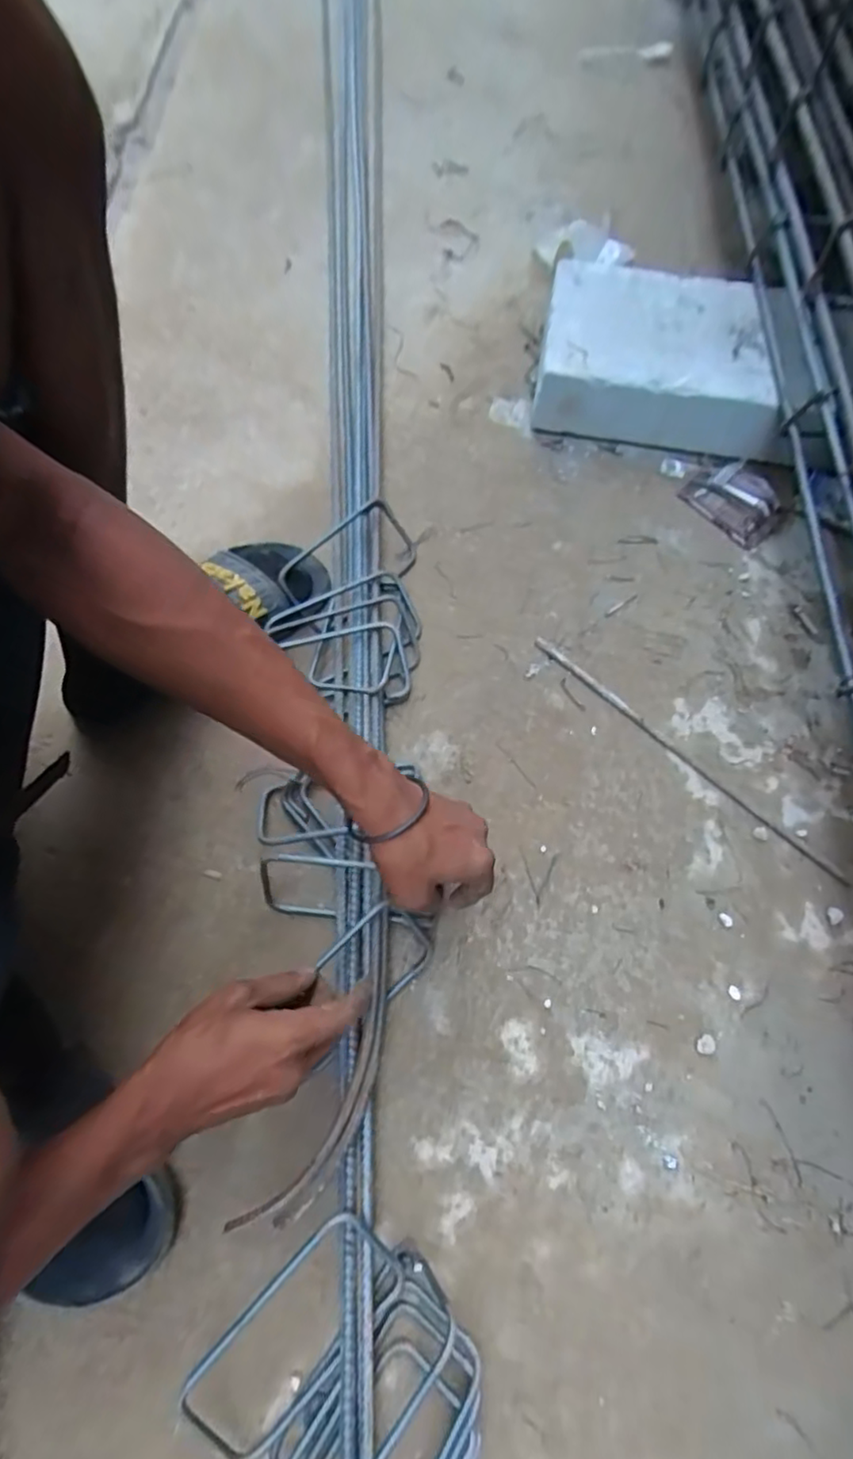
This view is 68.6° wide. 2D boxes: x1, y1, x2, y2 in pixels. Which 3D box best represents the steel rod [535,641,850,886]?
[{"bbox_3d":[0.238,0.023,0.584,0.341,0.006,0.012,41,72,14],"label":"steel rod"}]

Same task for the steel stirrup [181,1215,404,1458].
[{"bbox_3d":[-0.085,0.396,0.408,0.146,0.009,0.078,-42,101,-15],"label":"steel stirrup"}]

